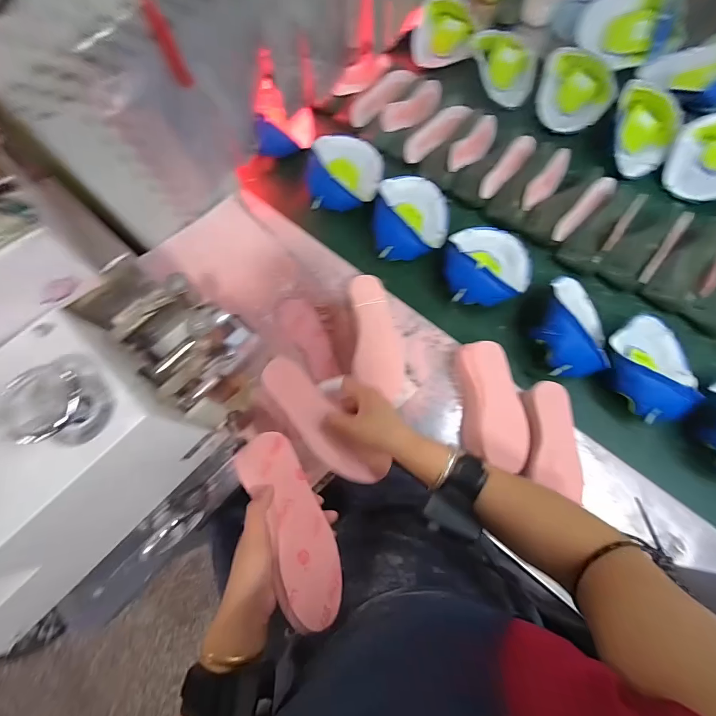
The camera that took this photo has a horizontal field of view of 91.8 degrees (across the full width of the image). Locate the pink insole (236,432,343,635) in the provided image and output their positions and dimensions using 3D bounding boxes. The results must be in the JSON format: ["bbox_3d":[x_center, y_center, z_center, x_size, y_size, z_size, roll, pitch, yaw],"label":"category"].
[{"bbox_3d":[-0.076,0.193,0.407,0.075,0.018,0.206,-9,66,-40],"label":"pink insole"}]

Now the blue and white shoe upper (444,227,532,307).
[{"bbox_3d":[0.251,-0.180,0.663,0.163,0.067,0.171,0,75,0],"label":"blue and white shoe upper"}]

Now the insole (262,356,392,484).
[{"bbox_3d":[-0.050,0.090,0.476,0.062,0.005,0.215,-41,88,-10],"label":"insole"}]

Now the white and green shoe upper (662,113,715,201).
[{"bbox_3d":[0.764,-0.424,0.739,0.155,0.087,0.179,-42,79,-10],"label":"white and green shoe upper"}]

